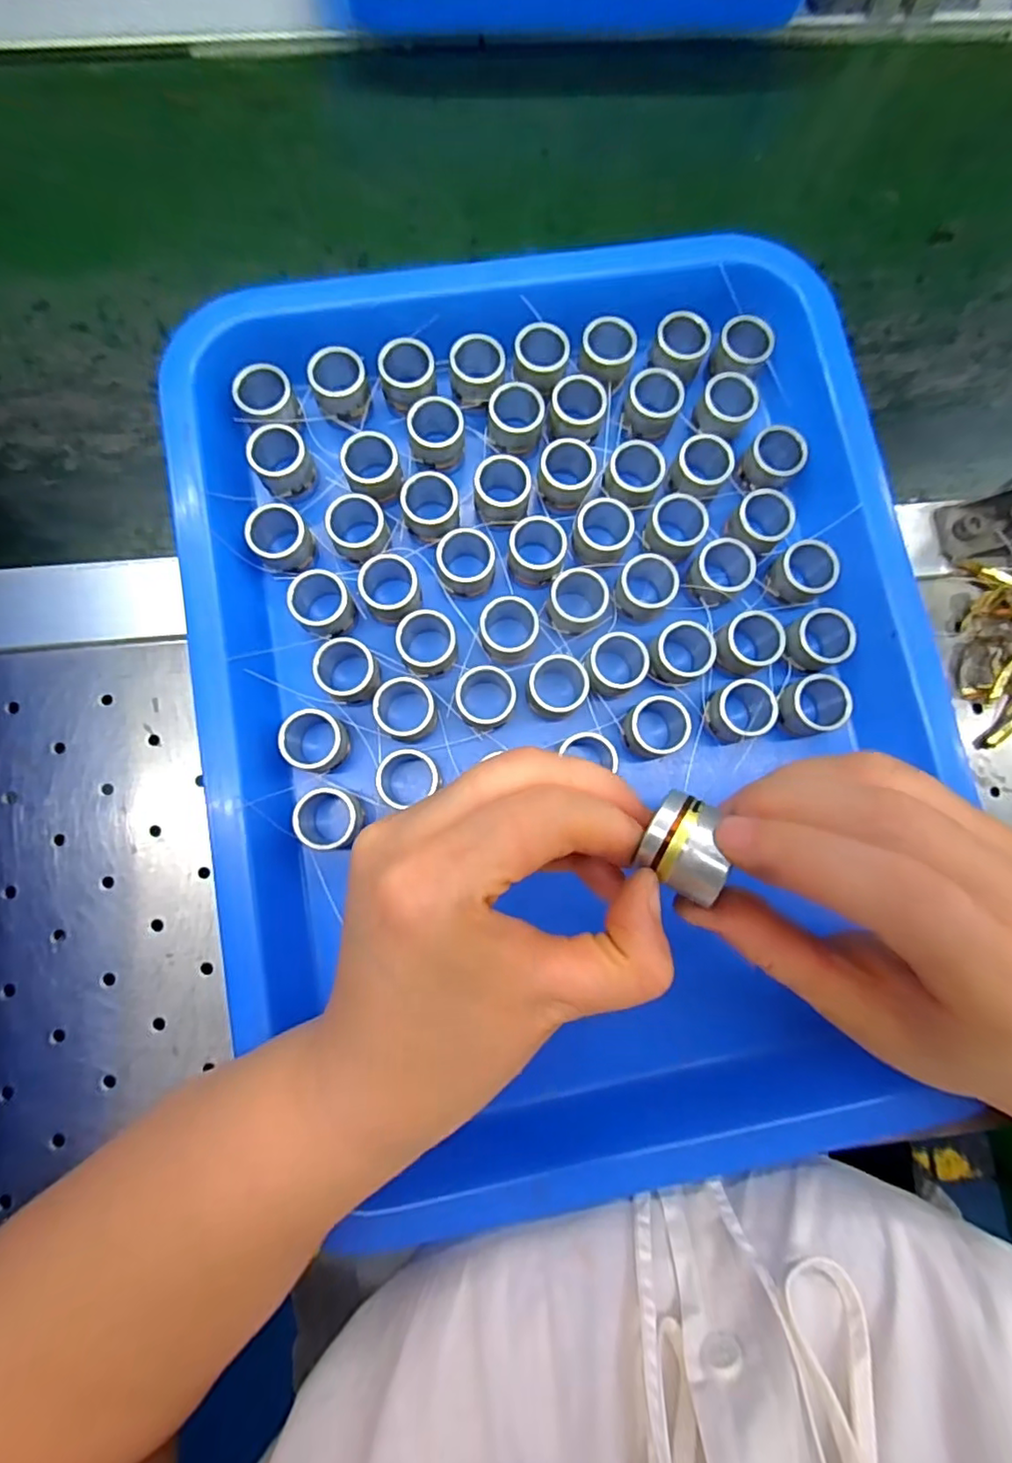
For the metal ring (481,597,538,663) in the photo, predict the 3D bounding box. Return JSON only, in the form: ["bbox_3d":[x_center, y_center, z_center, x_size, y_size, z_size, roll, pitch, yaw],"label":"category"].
[{"bbox_3d":[0.001,-0.044,0.259,0.024,0.018,0.023,0,80,-2],"label":"metal ring"}]

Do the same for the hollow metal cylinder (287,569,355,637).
[{"bbox_3d":[-0.079,-0.054,0.259,0.024,0.020,0.026,0,80,-2],"label":"hollow metal cylinder"}]

